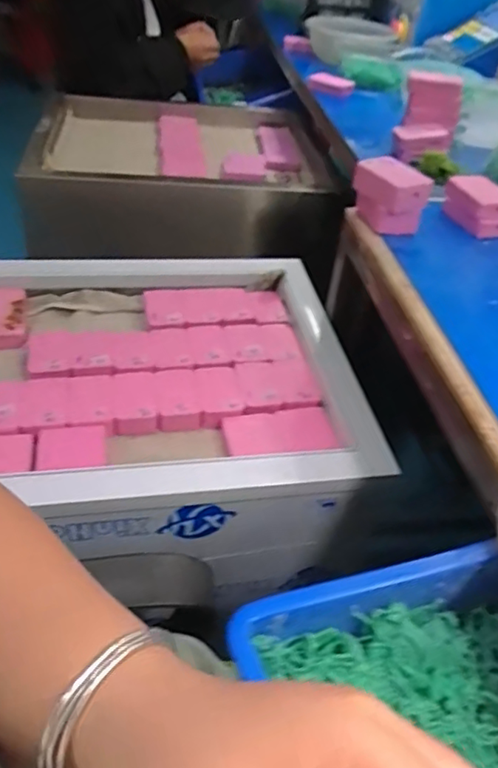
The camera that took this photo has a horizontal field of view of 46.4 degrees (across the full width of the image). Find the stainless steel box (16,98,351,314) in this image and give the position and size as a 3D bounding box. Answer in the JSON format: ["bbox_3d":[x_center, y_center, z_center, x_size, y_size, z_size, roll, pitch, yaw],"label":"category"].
[{"bbox_3d":[-0.123,-0.398,1.107,0.497,0.169,0.414,-1,42,-9],"label":"stainless steel box"}]

